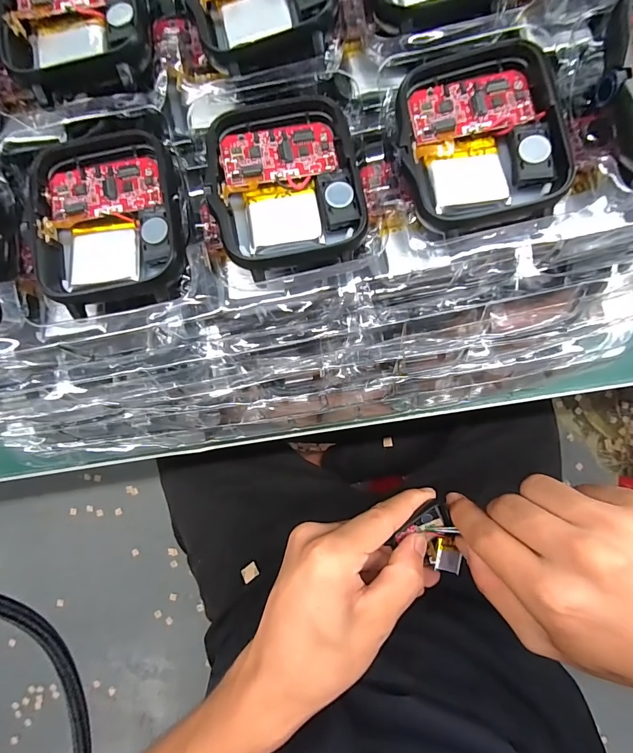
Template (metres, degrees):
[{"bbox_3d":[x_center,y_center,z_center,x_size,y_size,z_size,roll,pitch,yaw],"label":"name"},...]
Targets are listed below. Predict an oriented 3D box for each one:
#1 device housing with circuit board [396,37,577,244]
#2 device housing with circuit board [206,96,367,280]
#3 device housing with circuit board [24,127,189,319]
[{"bbox_3d":[0.041,-0.061,0.093,0.038,0.005,0.046,-11,87,0],"label":"device housing with circuit board"},{"bbox_3d":[-0.008,-0.051,0.097,0.037,0.005,0.045,-9,87,0],"label":"device housing with circuit board"},{"bbox_3d":[-0.055,-0.041,0.097,0.037,0.008,0.049,-13,87,0],"label":"device housing with circuit board"}]

